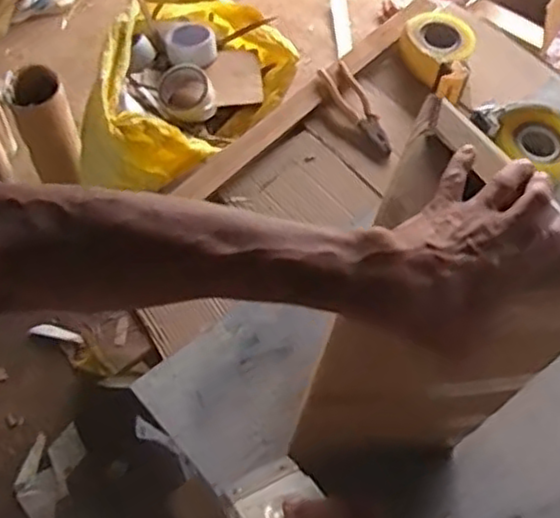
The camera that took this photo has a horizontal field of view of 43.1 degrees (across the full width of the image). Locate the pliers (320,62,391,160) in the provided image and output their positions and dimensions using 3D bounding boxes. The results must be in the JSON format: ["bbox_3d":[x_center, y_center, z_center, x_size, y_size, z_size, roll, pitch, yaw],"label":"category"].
[{"bbox_3d":[0.131,-0.248,1.175,0.049,0.030,0.215,-20,61,-16],"label":"pliers"}]

